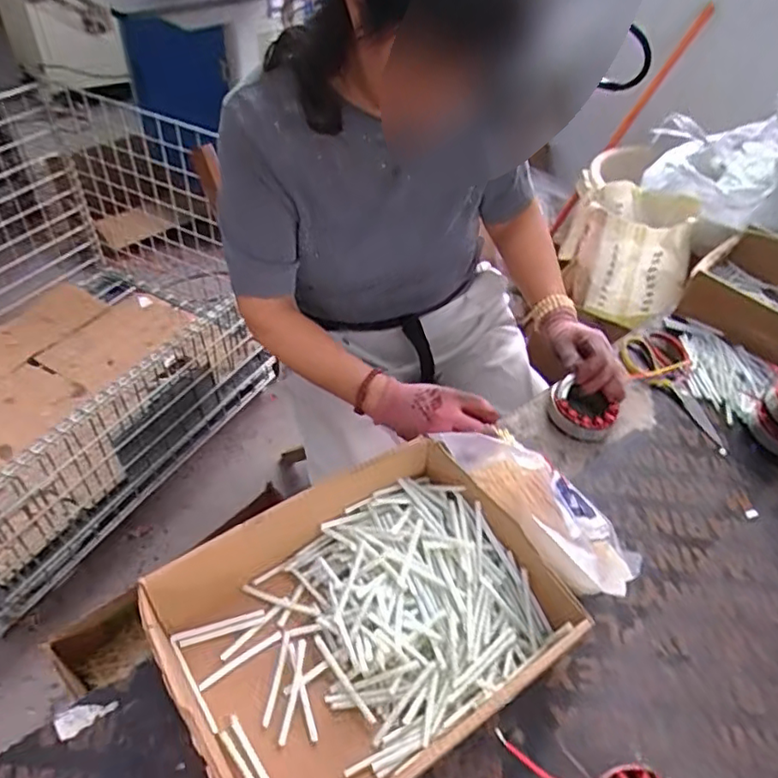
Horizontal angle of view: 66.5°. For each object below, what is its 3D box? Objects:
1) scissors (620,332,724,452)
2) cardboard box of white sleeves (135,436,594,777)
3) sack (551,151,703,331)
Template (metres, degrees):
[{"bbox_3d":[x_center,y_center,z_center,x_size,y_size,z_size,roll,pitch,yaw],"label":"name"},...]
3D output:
[{"bbox_3d":[0.414,0.000,0.850,0.092,0.023,0.196,-14,61,-20],"label":"scissors"},{"bbox_3d":[-0.019,0.216,0.542,0.327,0.100,0.245,-22,52,-25],"label":"cardboard box of white sleeves"},{"bbox_3d":[0.464,-0.281,1.181,0.207,0.197,0.278,13,46,5],"label":"sack"}]

